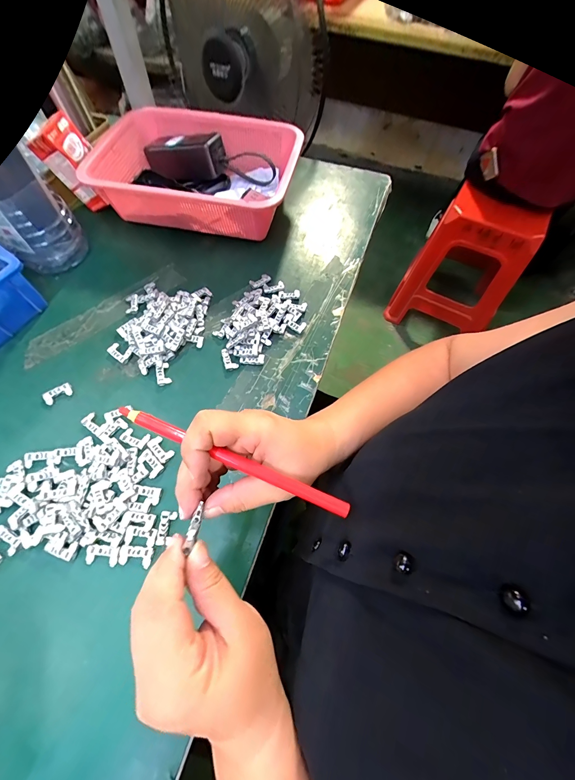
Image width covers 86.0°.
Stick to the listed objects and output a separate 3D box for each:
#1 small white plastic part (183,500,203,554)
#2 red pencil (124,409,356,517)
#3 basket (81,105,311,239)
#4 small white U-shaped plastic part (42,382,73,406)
[{"bbox_3d":[-0.060,0.088,0.196,0.006,0.007,0.029,2,37,0],"label":"small white plastic part"},{"bbox_3d":[-0.035,0.047,0.205,0.163,0.004,0.010,23,65,3],"label":"red pencil"},{"bbox_3d":[-0.137,-0.344,0.500,0.302,0.093,0.211,11,63,5],"label":"basket"},{"bbox_3d":[-0.275,0.004,0.369,0.031,0.007,0.017,-30,67,-15],"label":"small white U-shaped plastic part"}]

